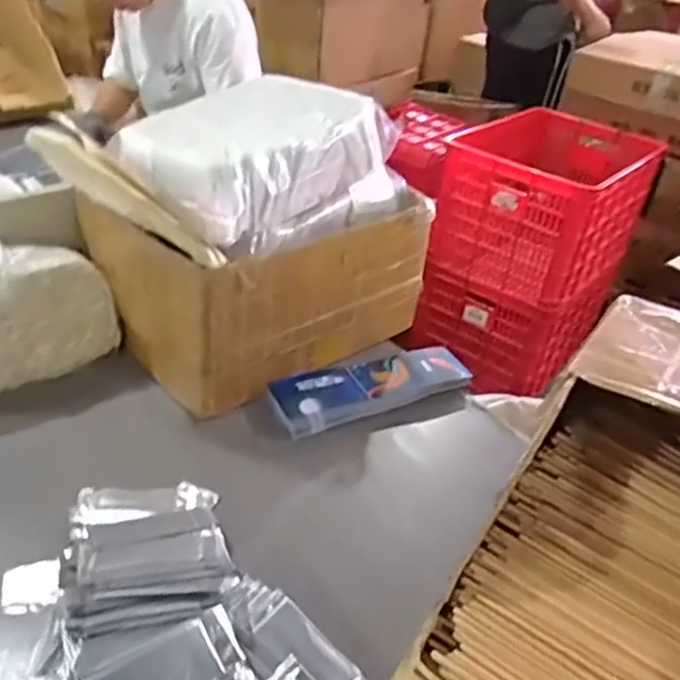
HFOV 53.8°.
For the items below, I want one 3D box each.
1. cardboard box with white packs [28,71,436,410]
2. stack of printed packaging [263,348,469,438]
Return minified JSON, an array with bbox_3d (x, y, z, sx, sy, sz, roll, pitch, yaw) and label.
[{"bbox_3d":[-0.128,-0.136,0.917,0.461,0.329,0.274,-23,44,-37],"label":"cardboard box with white packs"},{"bbox_3d":[0.045,0.060,0.909,0.274,0.035,0.097,-11,38,-25],"label":"stack of printed packaging"}]

